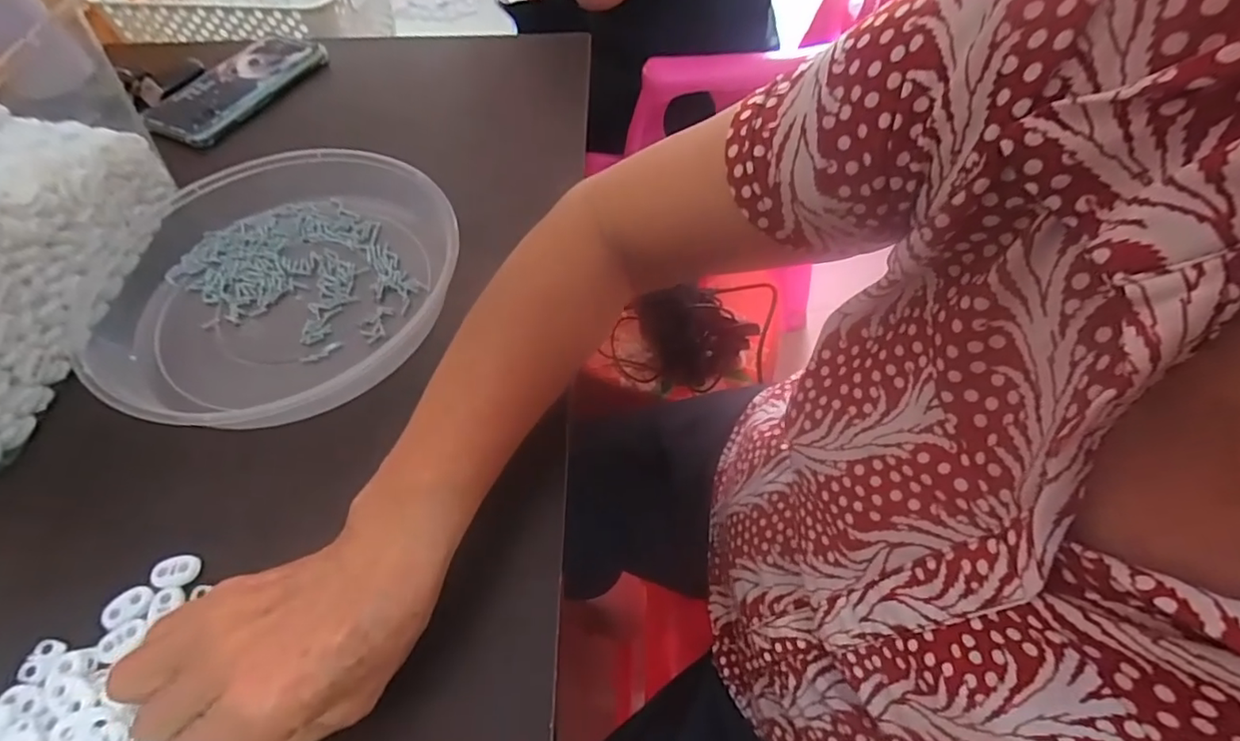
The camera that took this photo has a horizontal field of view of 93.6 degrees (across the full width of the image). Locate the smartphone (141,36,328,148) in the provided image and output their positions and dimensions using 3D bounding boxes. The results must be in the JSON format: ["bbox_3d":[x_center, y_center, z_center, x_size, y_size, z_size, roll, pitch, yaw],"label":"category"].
[{"bbox_3d":[-0.360,-0.266,0.547,0.080,0.019,0.162,19,58,15],"label":"smartphone"}]

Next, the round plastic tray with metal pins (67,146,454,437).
[{"bbox_3d":[-0.232,-0.063,0.394,0.247,0.038,0.227,-1,55,2],"label":"round plastic tray with metal pins"}]

